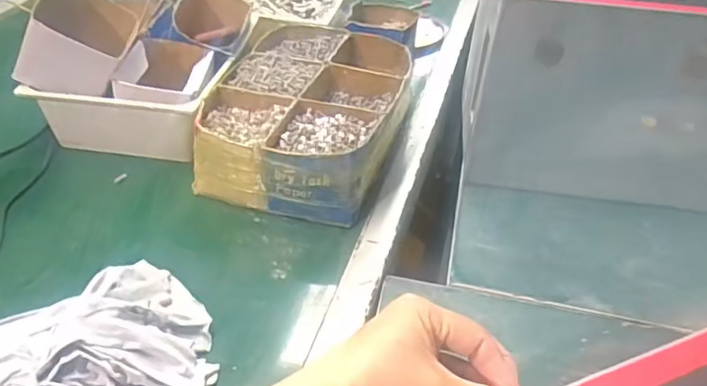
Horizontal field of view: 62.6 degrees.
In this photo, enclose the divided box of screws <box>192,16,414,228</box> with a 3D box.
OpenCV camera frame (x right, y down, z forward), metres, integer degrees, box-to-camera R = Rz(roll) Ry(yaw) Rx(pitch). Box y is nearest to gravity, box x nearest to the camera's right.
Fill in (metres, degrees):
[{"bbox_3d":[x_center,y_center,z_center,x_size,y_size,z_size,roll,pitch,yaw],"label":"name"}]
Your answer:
[{"bbox_3d":[-0.070,-0.137,0.967,0.296,0.114,0.414,10,40,8],"label":"divided box of screws"}]

